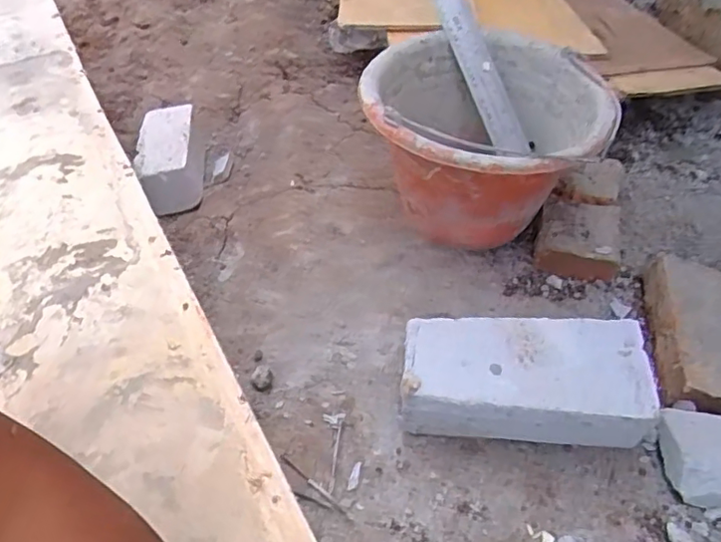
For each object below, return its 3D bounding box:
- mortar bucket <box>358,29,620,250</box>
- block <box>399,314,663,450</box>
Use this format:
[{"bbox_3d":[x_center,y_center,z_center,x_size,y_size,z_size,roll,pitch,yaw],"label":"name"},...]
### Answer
[{"bbox_3d":[0.133,-0.134,0.668,0.239,0.177,0.243,3,49,8],"label":"mortar bucket"},{"bbox_3d":[0.134,0.097,0.522,0.204,0.079,0.089,1,49,6],"label":"block"}]

